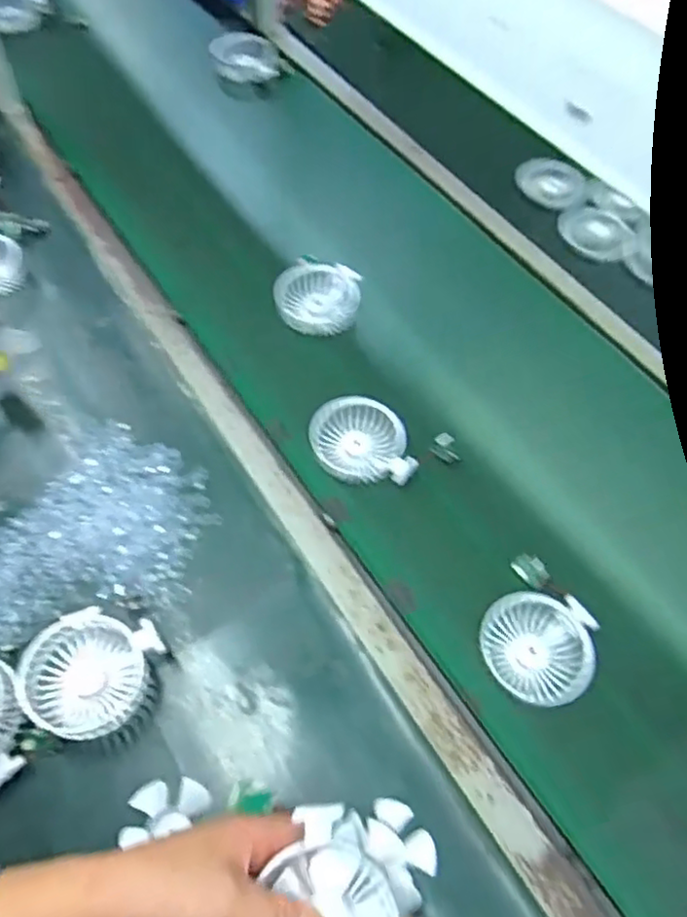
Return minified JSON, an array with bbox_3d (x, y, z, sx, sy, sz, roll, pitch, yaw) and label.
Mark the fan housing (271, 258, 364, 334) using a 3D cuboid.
[{"bbox_3d":[-0.029,-0.189,0.775,0.091,0.039,0.091,1,59,-2],"label":"fan housing"}]

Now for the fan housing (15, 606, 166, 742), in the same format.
[{"bbox_3d":[-0.204,0.174,0.533,0.088,0.047,0.096,1,59,-2],"label":"fan housing"}]

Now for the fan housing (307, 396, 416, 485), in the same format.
[{"bbox_3d":[0.017,-0.016,0.673,0.097,0.029,0.093,-7,59,-6],"label":"fan housing"}]

